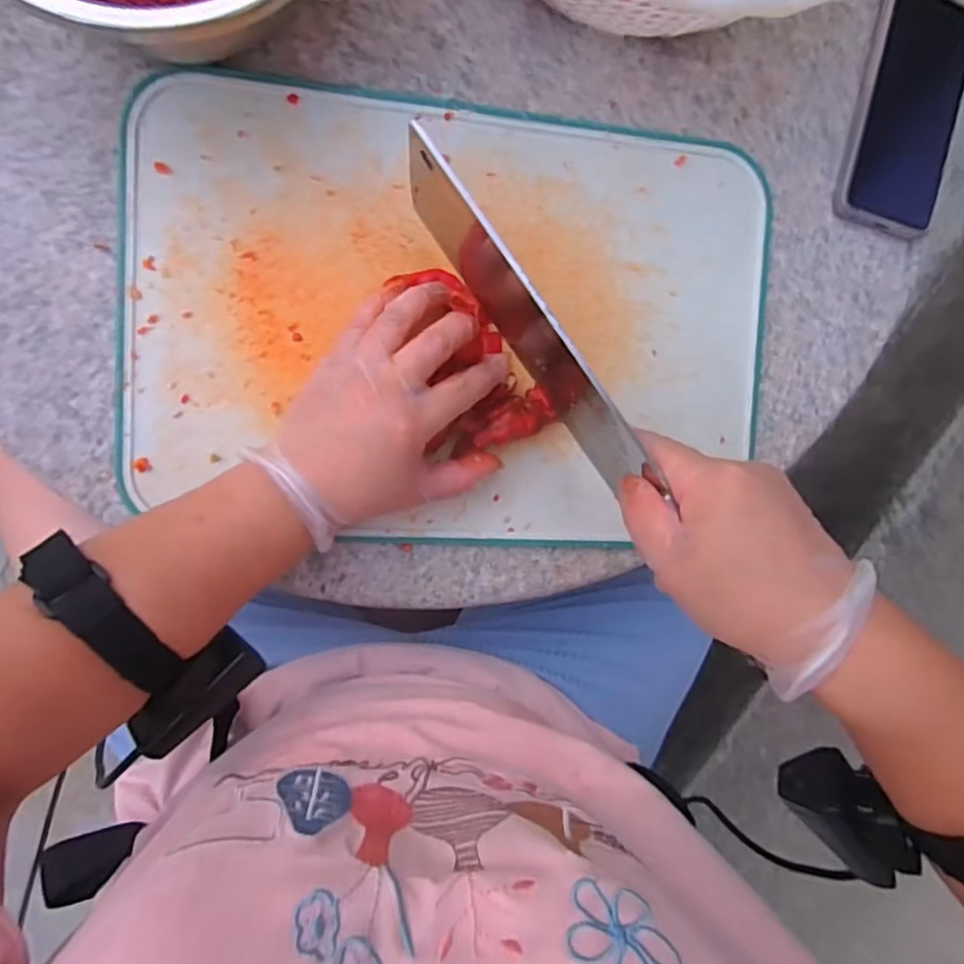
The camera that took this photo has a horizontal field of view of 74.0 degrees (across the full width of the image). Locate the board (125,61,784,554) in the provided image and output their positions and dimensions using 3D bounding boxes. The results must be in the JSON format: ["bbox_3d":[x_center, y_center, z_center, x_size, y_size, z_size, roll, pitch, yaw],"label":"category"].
[{"bbox_3d":[-0.008,-0.097,0.406,0.402,0.008,0.266,2,94,-11],"label":"board"}]

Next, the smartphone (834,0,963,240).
[{"bbox_3d":[0.298,-0.258,0.446,0.076,0.014,0.157,12,92,-12],"label":"smartphone"}]

